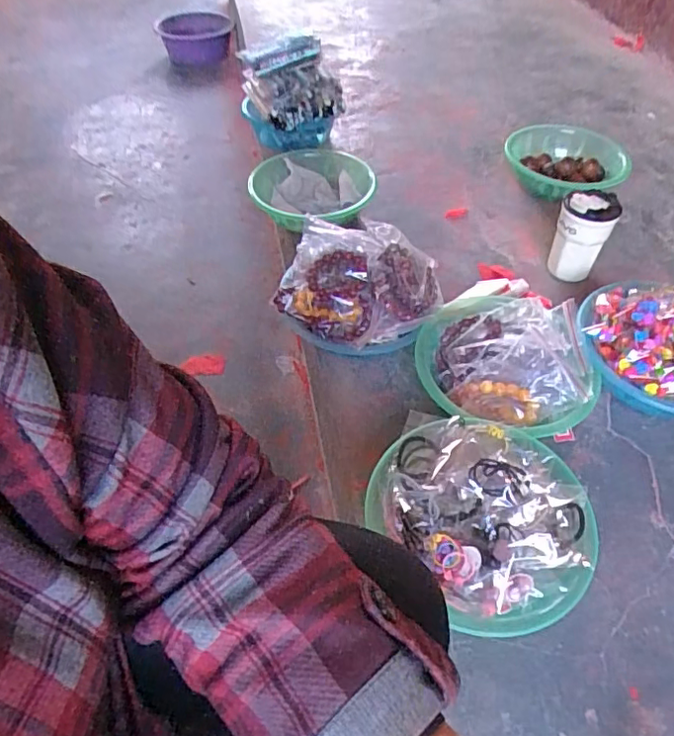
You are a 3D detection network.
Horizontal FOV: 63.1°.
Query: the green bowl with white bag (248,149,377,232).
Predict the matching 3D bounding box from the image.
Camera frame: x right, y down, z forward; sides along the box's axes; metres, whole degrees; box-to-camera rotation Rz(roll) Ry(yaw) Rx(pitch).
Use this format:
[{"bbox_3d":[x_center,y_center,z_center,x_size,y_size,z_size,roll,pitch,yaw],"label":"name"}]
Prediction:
[{"bbox_3d":[-0.050,-0.351,1.069,0.225,0.085,0.227,-20,52,-16],"label":"green bowl with white bag"}]

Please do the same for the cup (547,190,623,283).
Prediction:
[{"bbox_3d":[0.399,-0.206,0.907,0.083,0.150,0.091,-1,50,1],"label":"cup"}]

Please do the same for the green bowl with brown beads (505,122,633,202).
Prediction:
[{"bbox_3d":[0.460,-0.406,1.114,0.223,0.087,0.218,4,50,5],"label":"green bowl with brown beads"}]

